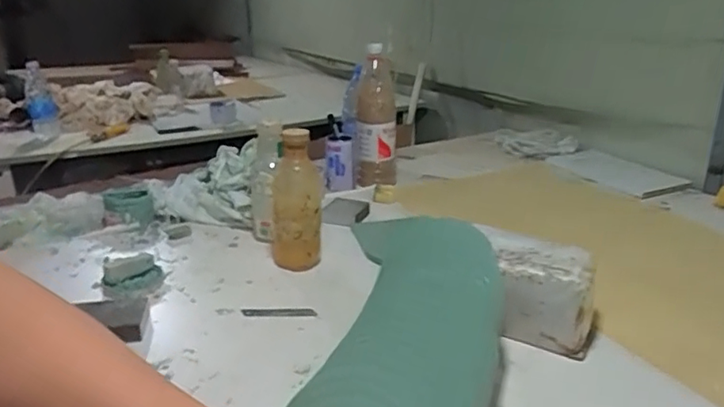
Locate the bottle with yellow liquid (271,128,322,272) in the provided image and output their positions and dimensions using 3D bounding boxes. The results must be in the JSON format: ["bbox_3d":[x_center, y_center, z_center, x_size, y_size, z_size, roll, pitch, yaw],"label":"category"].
[{"bbox_3d":[-0.101,-0.003,0.877,0.074,0.207,0.065,-4,22,-10],"label":"bottle with yellow liquid"}]

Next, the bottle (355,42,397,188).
[{"bbox_3d":[0.029,-0.184,1.241,0.087,0.269,0.093,0,20,1],"label":"bottle"}]

